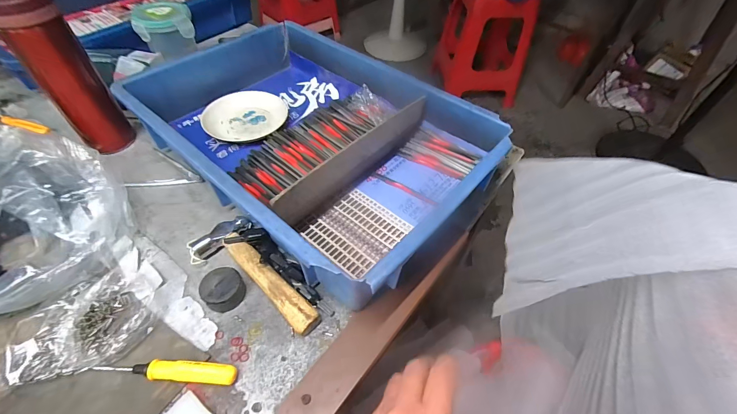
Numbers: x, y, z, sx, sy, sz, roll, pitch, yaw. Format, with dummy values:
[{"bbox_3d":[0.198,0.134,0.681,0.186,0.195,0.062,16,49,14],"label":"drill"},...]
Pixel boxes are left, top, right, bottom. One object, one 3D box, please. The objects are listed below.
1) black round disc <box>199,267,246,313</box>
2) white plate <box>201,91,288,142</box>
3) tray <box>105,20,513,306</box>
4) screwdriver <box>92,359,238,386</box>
[{"bbox_3d":[-0.141,0.079,0.329,0.037,0.019,0.037,2,50,-2],"label":"black round disc"},{"bbox_3d":[-0.185,-0.141,0.514,0.119,0.019,0.119,2,50,-2],"label":"white plate"},{"bbox_3d":[-0.076,-0.099,0.433,0.432,0.073,0.282,37,57,24],"label":"tray"},{"bbox_3d":[-0.168,0.136,0.280,0.114,0.017,0.016,5,50,0],"label":"screwdriver"}]

